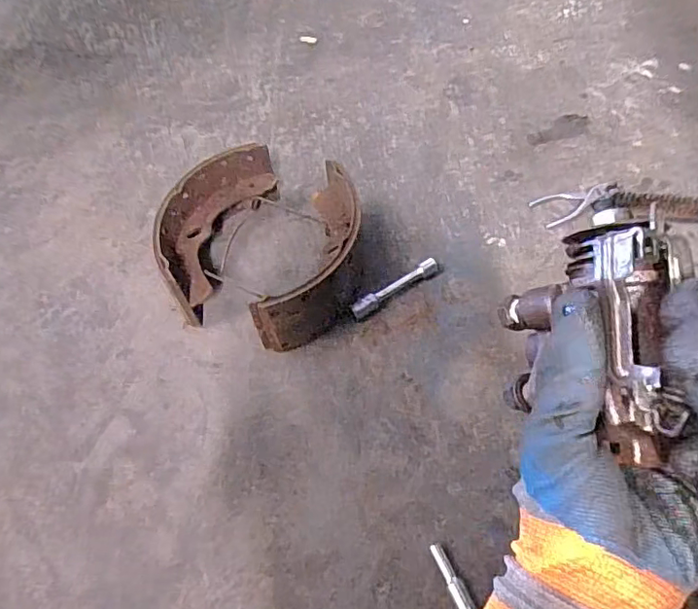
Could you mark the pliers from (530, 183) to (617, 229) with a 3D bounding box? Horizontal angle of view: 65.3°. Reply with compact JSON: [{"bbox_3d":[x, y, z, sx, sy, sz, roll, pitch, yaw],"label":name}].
[{"bbox_3d":[0.369,-0.171,0.876,0.139,0.016,0.060,-20,60,-9],"label":"pliers"}]

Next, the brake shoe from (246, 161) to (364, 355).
[{"bbox_3d":[-0.033,-0.062,0.768,0.097,0.118,0.266,15,61,12],"label":"brake shoe"}]

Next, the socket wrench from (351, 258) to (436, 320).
[{"bbox_3d":[0.067,-0.022,0.793,0.146,0.024,0.020,-32,62,-15],"label":"socket wrench"}]

